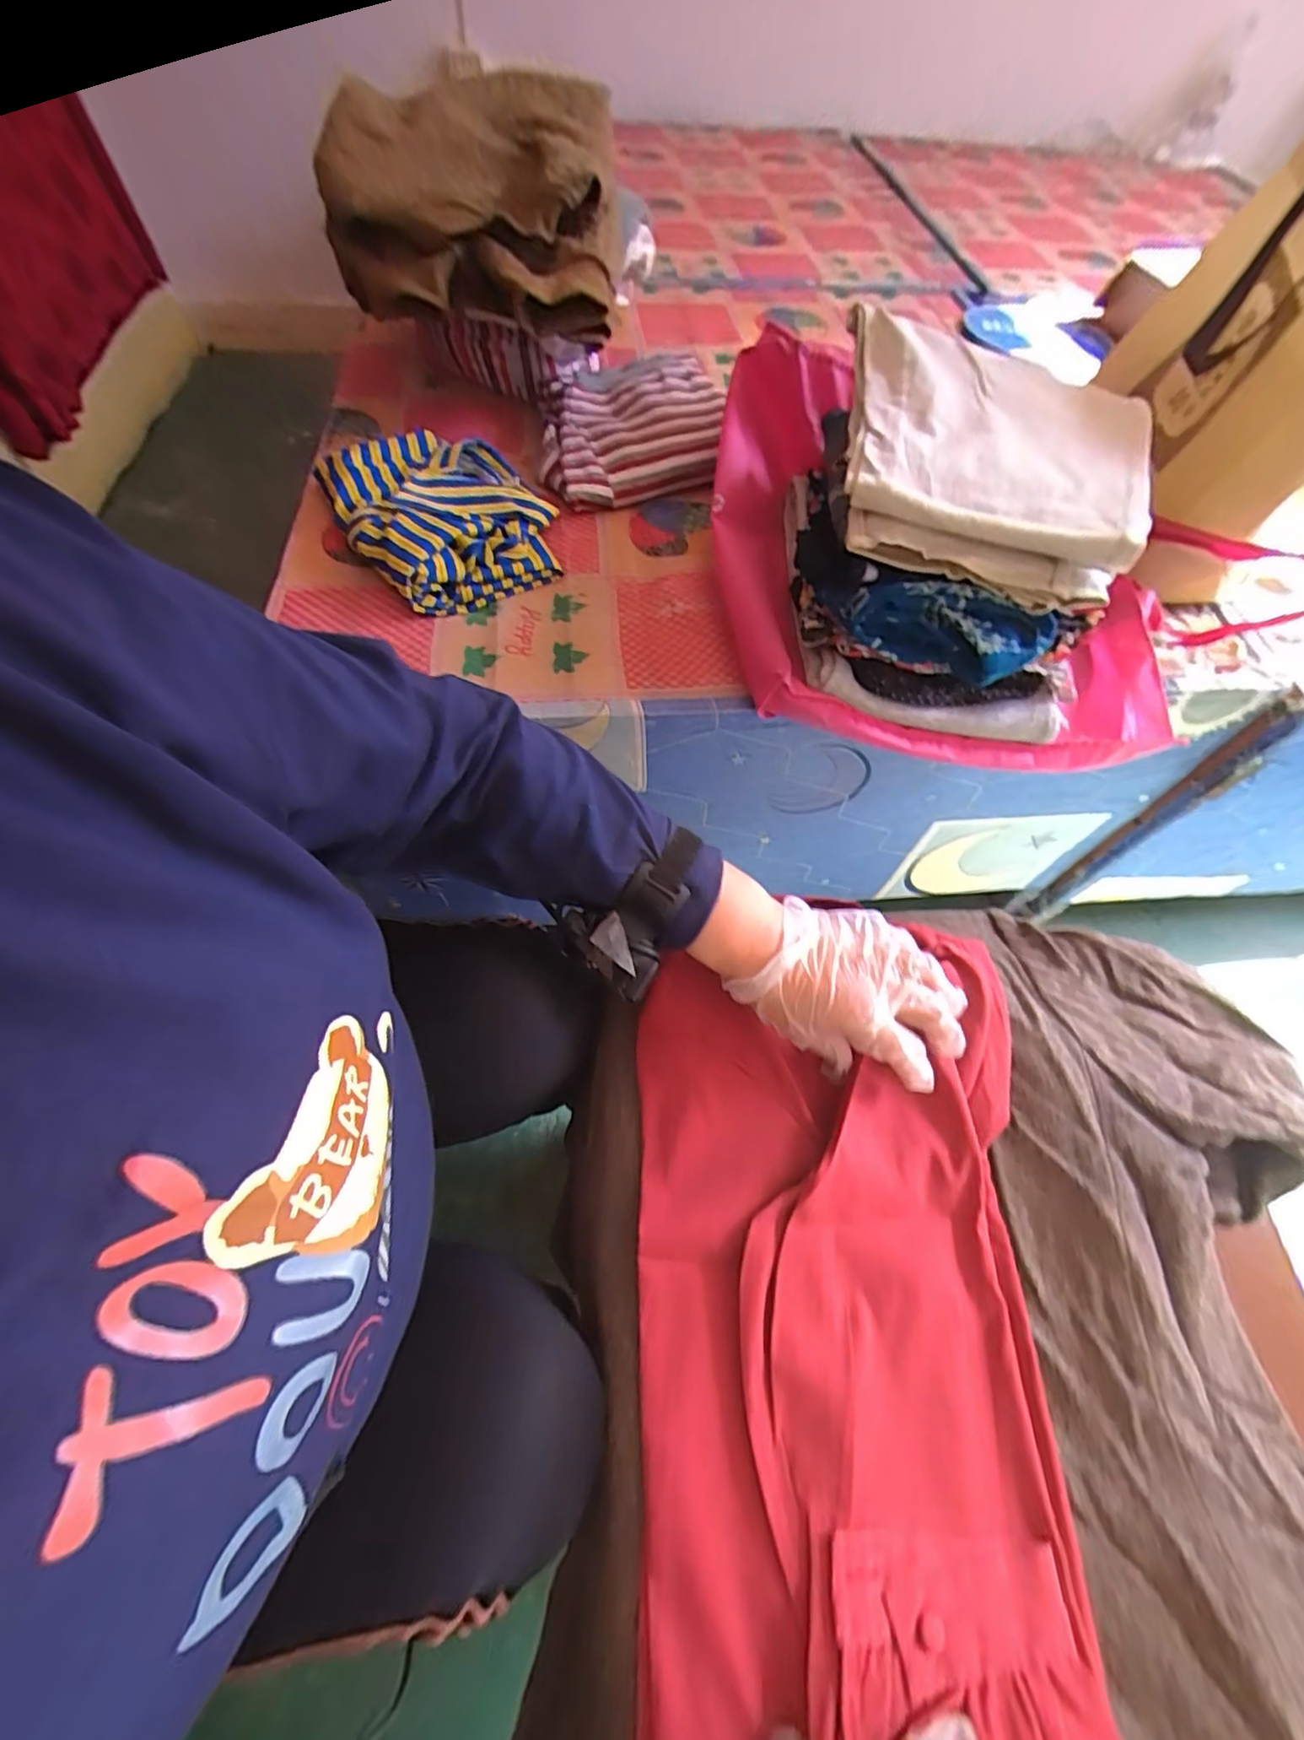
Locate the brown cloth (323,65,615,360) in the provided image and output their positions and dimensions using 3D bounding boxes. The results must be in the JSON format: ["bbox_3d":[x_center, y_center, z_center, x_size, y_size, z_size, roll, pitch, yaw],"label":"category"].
[{"bbox_3d":[-0.189,-0.728,0.672,0.284,0.116,0.337,1,60,-3],"label":"brown cloth"}]

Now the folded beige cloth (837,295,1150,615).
[{"bbox_3d":[0.258,-0.336,0.484,0.231,0.050,0.259,13,60,4],"label":"folded beige cloth"}]

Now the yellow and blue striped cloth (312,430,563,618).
[{"bbox_3d":[-0.215,-0.377,0.626,0.194,0.042,0.259,-30,66,-18],"label":"yellow and blue striped cloth"}]

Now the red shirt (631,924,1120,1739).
[{"bbox_3d":[0.119,0.264,0.377,0.252,0.028,0.429,1,67,-2],"label":"red shirt"}]

